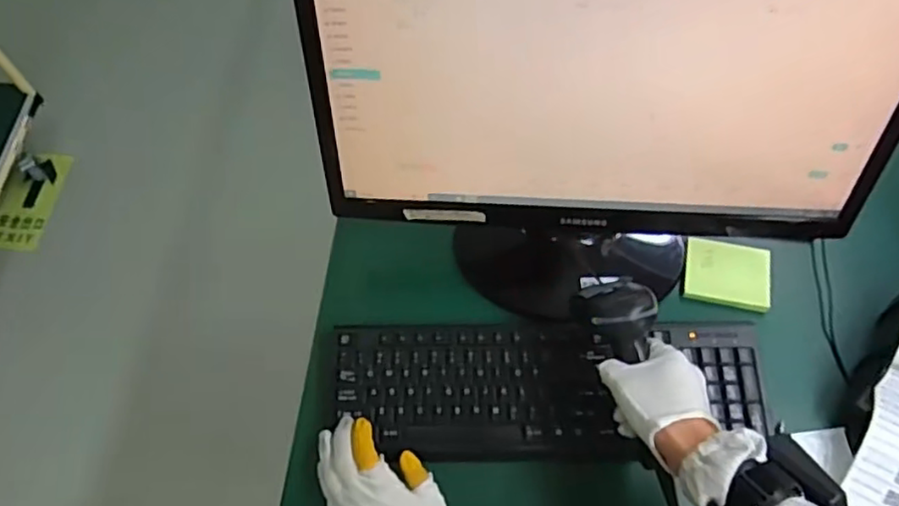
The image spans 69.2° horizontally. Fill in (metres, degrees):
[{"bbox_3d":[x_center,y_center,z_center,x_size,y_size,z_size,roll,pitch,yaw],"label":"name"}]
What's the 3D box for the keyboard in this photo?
[{"bbox_3d":[0.094,0.130,0.625,0.398,0.019,0.126,-1,64,2],"label":"keyboard"}]

